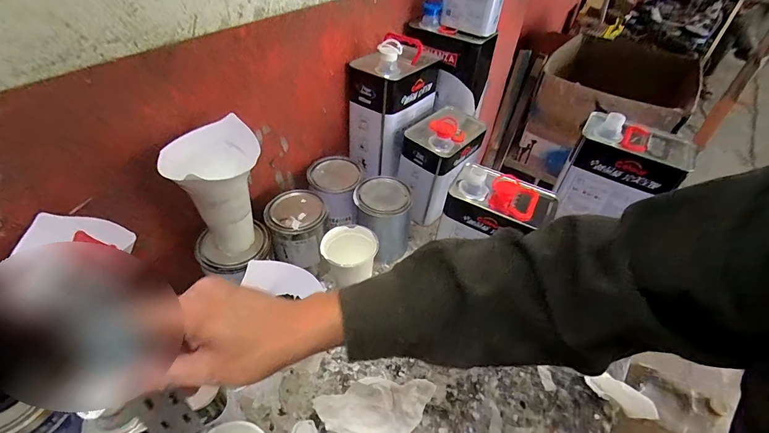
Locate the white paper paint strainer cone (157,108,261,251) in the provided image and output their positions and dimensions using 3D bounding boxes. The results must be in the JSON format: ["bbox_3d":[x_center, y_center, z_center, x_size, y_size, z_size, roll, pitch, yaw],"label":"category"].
[{"bbox_3d":[-0.215,-0.028,0.518,0.081,0.170,0.112,30,48,23],"label":"white paper paint strainer cone"}]

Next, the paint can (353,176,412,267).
[{"bbox_3d":[-0.007,0.009,0.721,0.100,0.137,0.100,3,43,-3],"label":"paint can"}]

